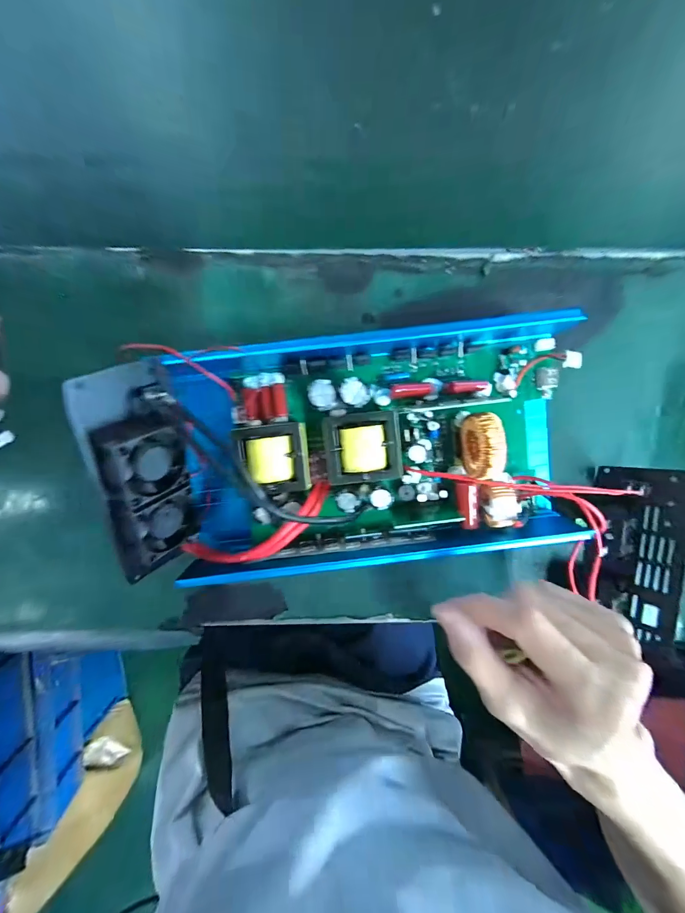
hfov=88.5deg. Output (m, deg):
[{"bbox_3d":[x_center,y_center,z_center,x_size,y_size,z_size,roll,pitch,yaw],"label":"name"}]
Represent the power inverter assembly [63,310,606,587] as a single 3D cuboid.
[{"bbox_3d":[0.013,-0.002,0.223,0.290,0.073,0.161,-5,95,-2],"label":"power inverter assembly"}]

